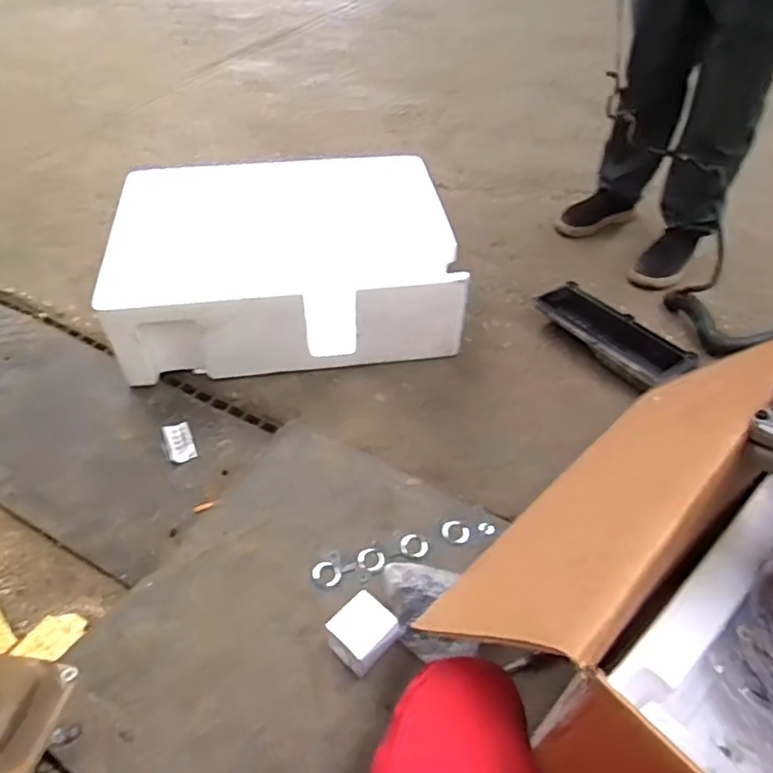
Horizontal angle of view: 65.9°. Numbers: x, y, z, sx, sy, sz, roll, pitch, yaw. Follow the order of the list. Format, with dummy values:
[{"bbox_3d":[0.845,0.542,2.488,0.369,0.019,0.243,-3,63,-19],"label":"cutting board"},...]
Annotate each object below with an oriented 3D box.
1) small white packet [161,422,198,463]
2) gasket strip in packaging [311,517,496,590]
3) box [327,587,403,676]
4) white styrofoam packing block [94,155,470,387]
[{"bbox_3d":[-0.405,0.108,1.165,0.049,0.014,0.092,-19,49,-18],"label":"small white packet"},{"bbox_3d":[0.029,0.268,0.992,0.306,0.009,0.059,-14,47,-13],"label":"gasket strip in packaging"},{"bbox_3d":[-0.032,0.361,0.863,0.084,0.071,0.083,33,54,28],"label":"box"},{"bbox_3d":[-0.226,-0.294,1.389,0.708,0.235,0.553,-7,46,-6],"label":"white styrofoam packing block"}]

